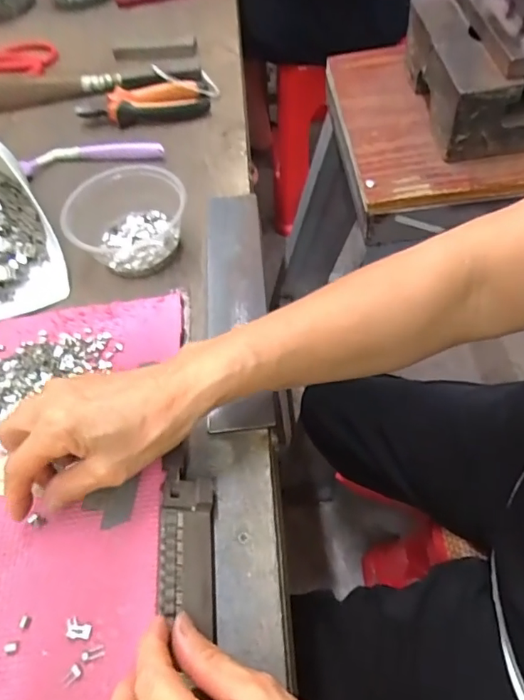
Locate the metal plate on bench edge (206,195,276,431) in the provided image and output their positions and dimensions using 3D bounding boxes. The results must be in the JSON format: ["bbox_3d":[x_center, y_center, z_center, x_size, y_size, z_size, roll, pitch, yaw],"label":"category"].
[{"bbox_3d":[-0.022,-0.046,0.437,0.050,0.014,0.244,-7,56,3],"label":"metal plate on bench edge"}]

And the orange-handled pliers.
[{"bbox_3d":[-0.137,-0.285,0.597,0.149,0.027,0.048,-14,56,-2],"label":"orange-handled pliers"}]

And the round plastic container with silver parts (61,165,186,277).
[{"bbox_3d":[-0.121,-0.122,0.468,0.096,0.052,0.092,-4,56,5],"label":"round plastic container with silver parts"}]

